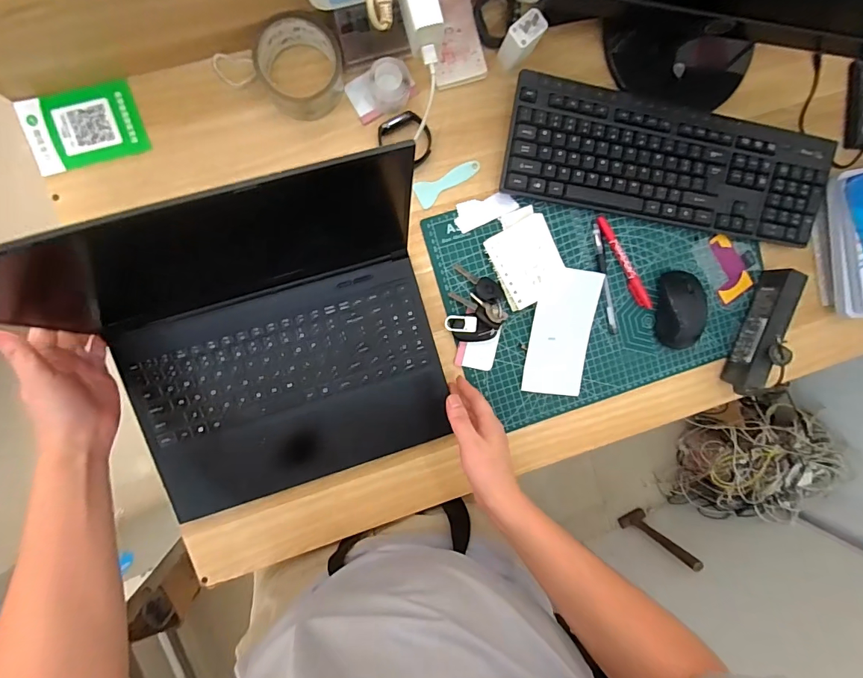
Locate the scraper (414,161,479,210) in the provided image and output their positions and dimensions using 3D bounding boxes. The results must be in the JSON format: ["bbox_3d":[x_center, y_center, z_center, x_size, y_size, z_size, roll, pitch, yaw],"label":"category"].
[{"bbox_3d":[0.020,-0.199,0.527,0.088,0.005,0.031,-31,99,-3],"label":"scraper"}]

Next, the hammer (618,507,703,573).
[{"bbox_3d":[0.733,0.652,1.328,0.091,0.318,0.039,-39,99,-2],"label":"hammer"}]

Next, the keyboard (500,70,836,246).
[{"bbox_3d":[0.310,-0.226,0.540,0.433,0.025,0.139,8,94,-8],"label":"keyboard"}]

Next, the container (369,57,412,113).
[{"bbox_3d":[-0.049,-0.299,0.492,0.047,0.028,0.047,-1,96,-7],"label":"container"}]

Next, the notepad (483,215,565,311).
[{"bbox_3d":[0.125,-0.101,0.539,0.090,0.008,0.097,-31,98,-3],"label":"notepad"}]

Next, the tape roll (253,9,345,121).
[{"bbox_3d":[-0.147,-0.305,0.470,0.090,0.040,0.099,-1,96,-7],"label":"tape roll"}]

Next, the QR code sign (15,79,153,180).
[{"bbox_3d":[-0.391,-0.240,0.471,0.119,0.010,0.082,-17,97,-6],"label":"QR code sign"}]

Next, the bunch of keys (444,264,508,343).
[{"bbox_3d":[0.058,-0.041,0.530,0.069,0.030,0.090,9,94,-8],"label":"bunch of keys"}]

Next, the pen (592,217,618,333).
[{"bbox_3d":[0.234,-0.081,0.555,0.016,0.013,0.153,-15,97,-6],"label":"pen"}]

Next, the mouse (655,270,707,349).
[{"bbox_3d":[0.340,-0.039,0.564,0.058,0.031,0.102,3,95,-8],"label":"mouse"}]

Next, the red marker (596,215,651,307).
[{"bbox_3d":[0.258,-0.101,0.556,0.016,0.008,0.137,-31,98,-3],"label":"red marker"}]

